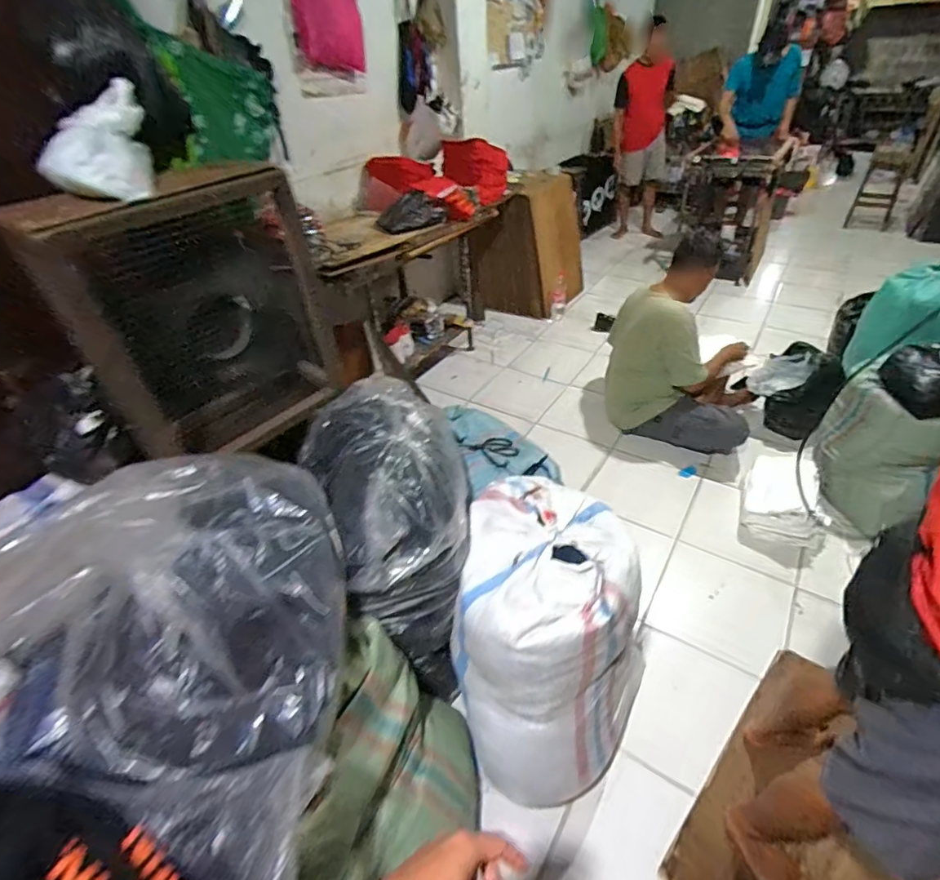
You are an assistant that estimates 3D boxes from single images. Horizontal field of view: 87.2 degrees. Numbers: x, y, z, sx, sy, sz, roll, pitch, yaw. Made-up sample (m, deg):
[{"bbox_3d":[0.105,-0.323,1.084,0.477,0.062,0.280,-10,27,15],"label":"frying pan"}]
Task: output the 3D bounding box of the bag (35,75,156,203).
[{"bbox_3d":[-0.632,-0.492,0.827,0.178,0.150,0.217,-22,42,-19],"label":"bag"}]

